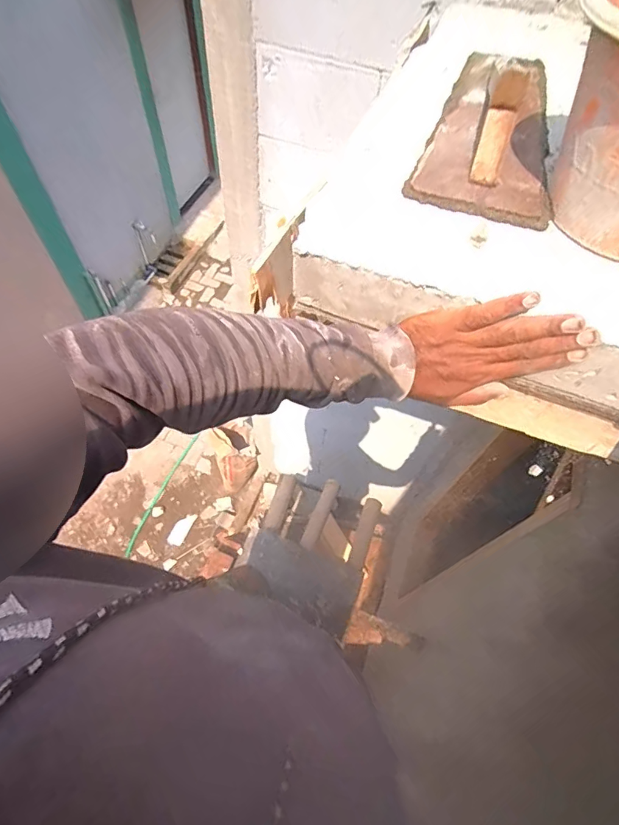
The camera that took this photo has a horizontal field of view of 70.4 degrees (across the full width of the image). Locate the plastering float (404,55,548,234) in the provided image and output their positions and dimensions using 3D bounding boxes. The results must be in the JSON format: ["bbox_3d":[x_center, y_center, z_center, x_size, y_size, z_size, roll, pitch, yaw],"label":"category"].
[{"bbox_3d":[0.248,-0.388,0.534,0.157,0.087,0.391,21,61,9],"label":"plastering float"}]

